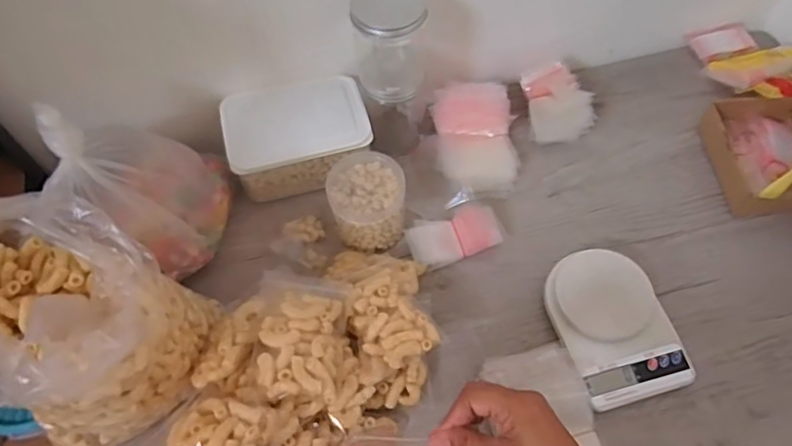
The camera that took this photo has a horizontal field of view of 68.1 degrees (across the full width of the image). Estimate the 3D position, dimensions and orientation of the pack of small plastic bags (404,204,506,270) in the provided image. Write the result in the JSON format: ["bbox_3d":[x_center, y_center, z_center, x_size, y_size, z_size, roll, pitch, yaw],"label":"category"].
[{"bbox_3d":[0.077,0.015,0.751,0.118,0.026,0.061,-17,60,-8],"label":"pack of small plastic bags"}]

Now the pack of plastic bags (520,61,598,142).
[{"bbox_3d":[0.226,-0.170,0.840,0.085,0.066,0.113,-14,60,-6],"label":"pack of plastic bags"}]

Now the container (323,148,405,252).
[{"bbox_3d":[-0.035,-0.029,0.740,0.092,0.073,0.098,-1,60,2],"label":"container"}]

